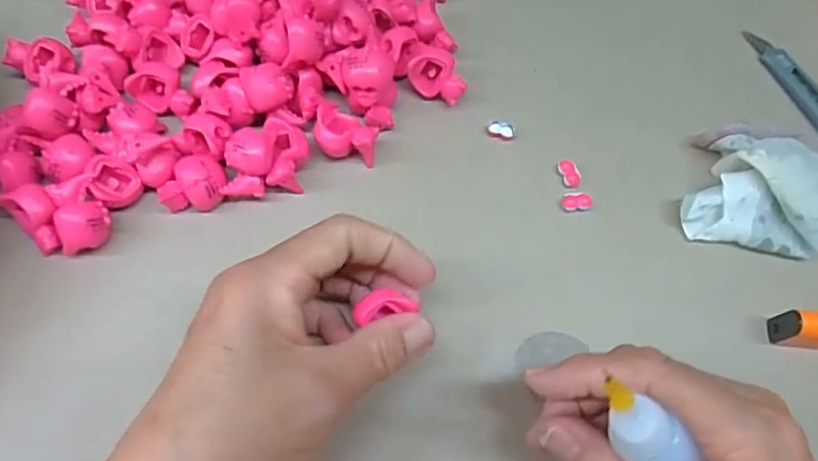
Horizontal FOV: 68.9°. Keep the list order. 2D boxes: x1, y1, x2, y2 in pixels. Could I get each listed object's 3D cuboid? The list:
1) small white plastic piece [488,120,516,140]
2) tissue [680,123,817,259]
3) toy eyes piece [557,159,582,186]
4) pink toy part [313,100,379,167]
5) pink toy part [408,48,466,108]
[{"bbox_3d":[0.050,-0.053,0.319,0.014,0.007,0.007,18,66,5],"label":"small white plastic piece"},{"bbox_3d":[0.187,-0.022,0.302,0.091,0.031,0.069,13,66,1],"label":"tissue"},{"bbox_3d":[0.084,-0.030,0.311,0.010,0.005,0.016,-17,67,-11],"label":"toy eyes piece"},{"bbox_3d":[-0.032,-0.050,0.307,0.030,0.023,0.030,-1,66,-6],"label":"pink toy part"},{"bbox_3d":[0.017,-0.082,0.322,0.028,0.022,0.025,43,69,13],"label":"pink toy part"}]

